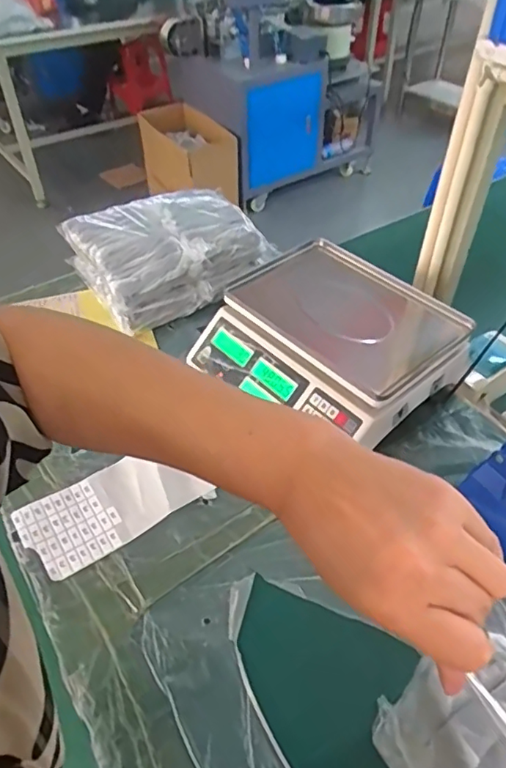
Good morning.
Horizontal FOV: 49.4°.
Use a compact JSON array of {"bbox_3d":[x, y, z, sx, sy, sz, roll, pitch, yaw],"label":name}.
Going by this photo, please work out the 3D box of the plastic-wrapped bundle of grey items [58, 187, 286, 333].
[{"bbox_3d":[-0.136,-0.215,0.899,0.265,0.117,0.194,-27,51,-23],"label":"plastic-wrapped bundle of grey items"}]

